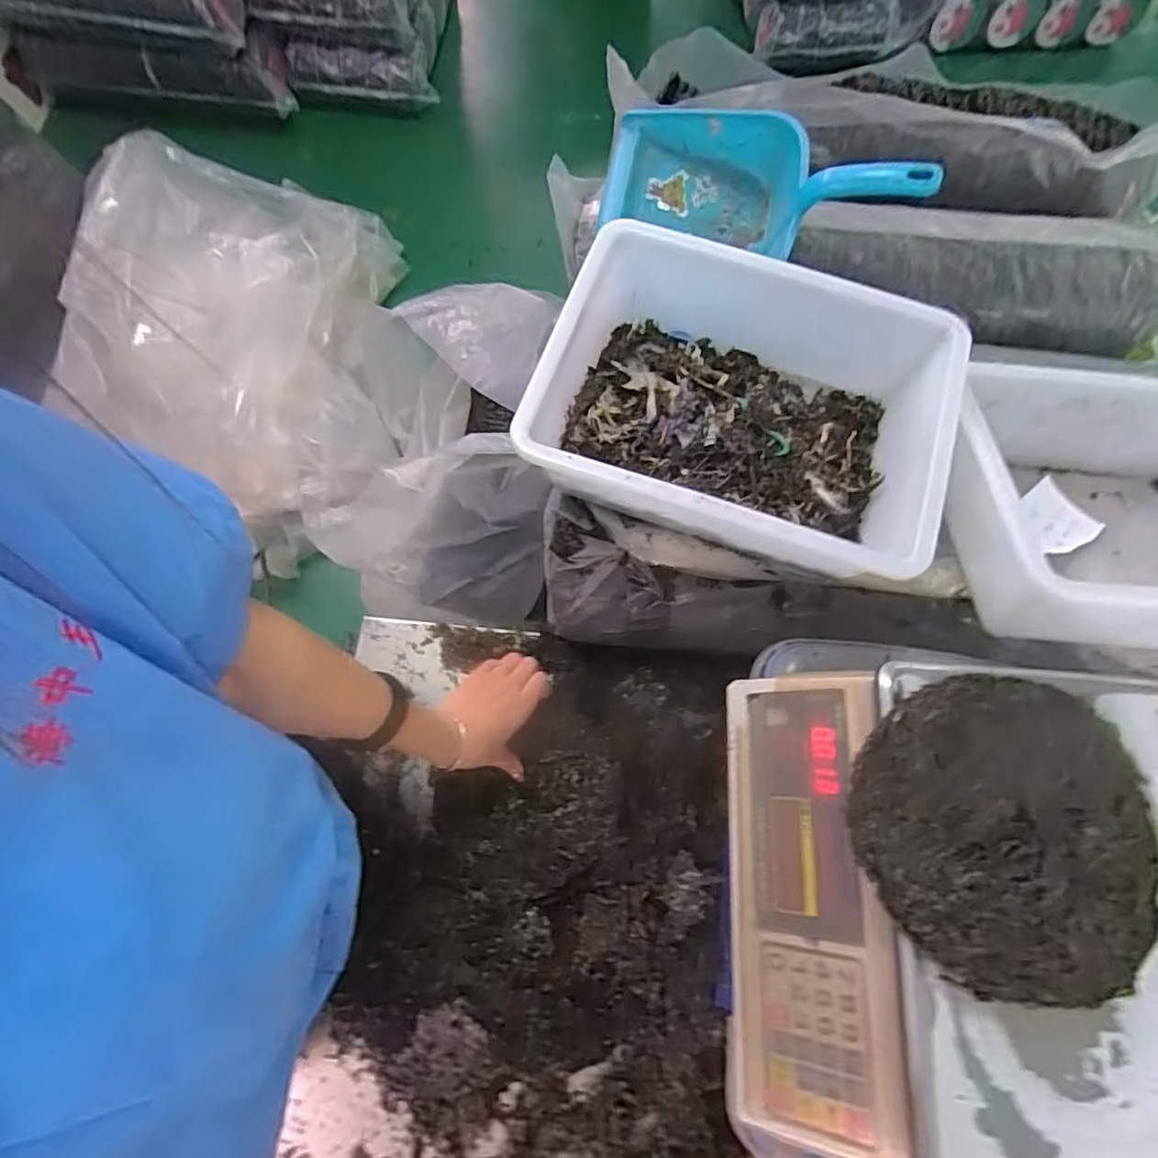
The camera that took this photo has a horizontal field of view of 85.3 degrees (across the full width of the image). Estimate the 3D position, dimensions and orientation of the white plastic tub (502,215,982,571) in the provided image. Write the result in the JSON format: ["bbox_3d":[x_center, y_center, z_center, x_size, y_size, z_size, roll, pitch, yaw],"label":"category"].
[{"bbox_3d":[0.154,-0.153,0.594,0.362,0.109,0.263,18,72,6],"label":"white plastic tub"}]

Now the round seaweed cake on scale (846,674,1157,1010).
[{"bbox_3d":[0.284,0.164,0.412,0.190,0.023,0.191,0,72,0],"label":"round seaweed cake on scale"}]

